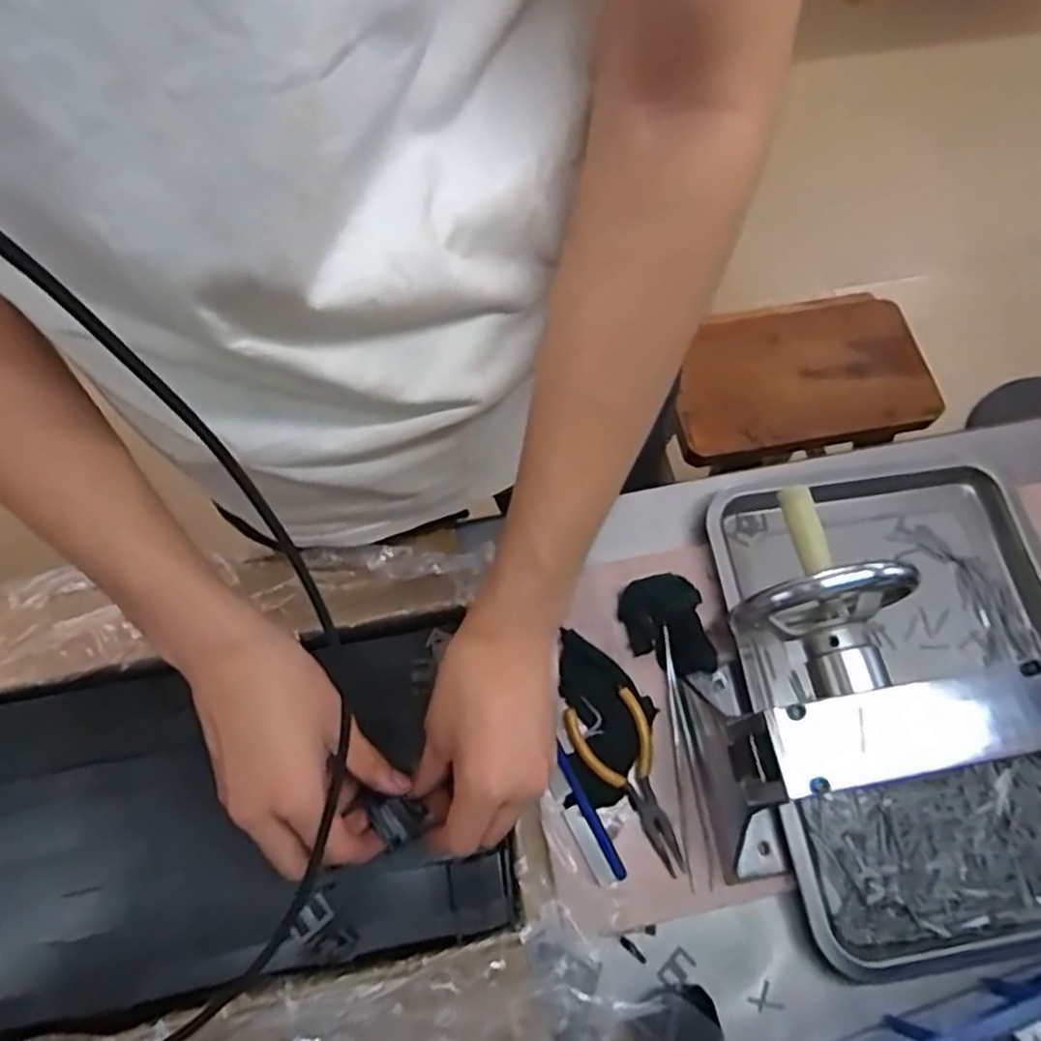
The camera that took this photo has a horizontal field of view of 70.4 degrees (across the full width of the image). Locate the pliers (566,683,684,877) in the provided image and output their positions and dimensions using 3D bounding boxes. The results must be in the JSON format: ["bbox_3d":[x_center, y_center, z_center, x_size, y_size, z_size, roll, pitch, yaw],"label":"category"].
[{"bbox_3d":[0.076,0.180,0.504,0.050,0.010,0.122,-19,69,-10],"label":"pliers"}]

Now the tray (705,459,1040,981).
[{"bbox_3d":[0.288,0.116,0.535,0.251,0.020,0.343,-7,67,-5],"label":"tray"}]

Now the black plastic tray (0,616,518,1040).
[{"bbox_3d":[-0.194,0.182,0.455,0.344,0.038,0.196,-9,67,-6],"label":"black plastic tray"}]

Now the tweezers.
[{"bbox_3d":[0.117,0.162,0.519,0.018,0.010,0.172,-2,67,-3],"label":"tweezers"}]

